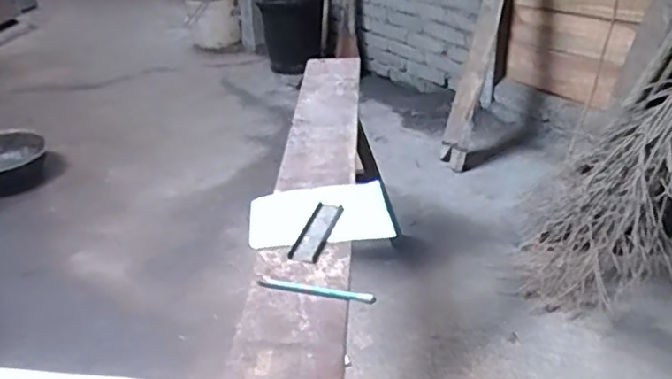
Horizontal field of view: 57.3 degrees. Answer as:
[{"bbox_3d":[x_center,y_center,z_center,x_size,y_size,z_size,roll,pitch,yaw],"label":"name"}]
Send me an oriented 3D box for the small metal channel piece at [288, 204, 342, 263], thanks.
[{"bbox_3d":[-0.029,0.061,0.900,0.046,0.007,0.142,4,31,17],"label":"small metal channel piece"}]

